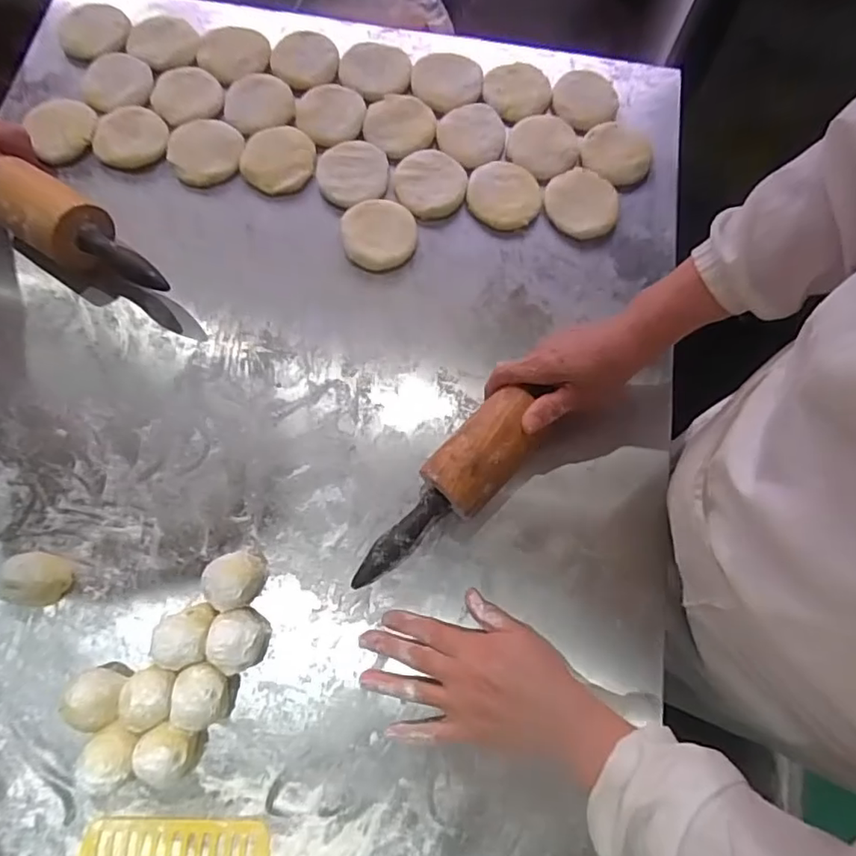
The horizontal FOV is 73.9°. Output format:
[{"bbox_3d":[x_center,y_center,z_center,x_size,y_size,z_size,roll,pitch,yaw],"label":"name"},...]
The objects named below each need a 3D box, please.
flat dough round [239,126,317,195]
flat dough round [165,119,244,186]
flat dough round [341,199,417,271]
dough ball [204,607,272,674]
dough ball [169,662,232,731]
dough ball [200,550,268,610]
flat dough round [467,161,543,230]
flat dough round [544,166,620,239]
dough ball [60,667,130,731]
[{"bbox_3d":[-0.171,-0.309,0.651,0.081,0.014,0.078,0,73,-1],"label":"flat dough round"},{"bbox_3d":[-0.254,-0.319,0.652,0.081,0.013,0.079,0,73,-1],"label":"flat dough round"},{"bbox_3d":[-0.054,-0.216,0.627,0.079,0.011,0.084,-2,73,-2],"label":"flat dough round"},{"bbox_3d":[-0.162,0.180,0.486,0.042,0.050,0.051,-11,74,-4],"label":"dough ball"},{"bbox_3d":[-0.185,0.221,0.469,0.038,0.052,0.048,0,73,-1],"label":"dough ball"},{"bbox_3d":[-0.169,0.133,0.499,0.045,0.053,0.046,0,73,-1],"label":"dough ball"},{"bbox_3d":[0.087,-0.266,0.646,0.082,0.008,0.081,0,73,-1],"label":"flat dough round"},{"bbox_3d":[0.176,-0.260,0.645,0.082,0.011,0.087,0,73,-1],"label":"flat dough round"},{"bbox_3d":[-0.268,0.221,0.468,0.042,0.051,0.047,-16,74,-6],"label":"dough ball"}]

